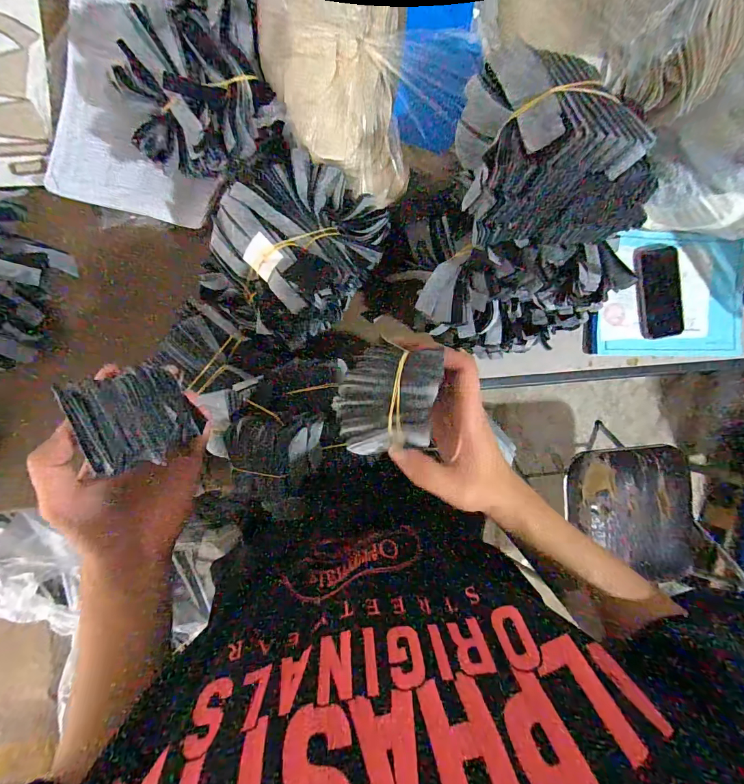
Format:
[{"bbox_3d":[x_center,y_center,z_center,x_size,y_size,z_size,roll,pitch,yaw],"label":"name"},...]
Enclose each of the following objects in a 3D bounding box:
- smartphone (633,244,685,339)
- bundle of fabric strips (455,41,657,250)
[{"bbox_3d":[0.495,-0.173,0.660,0.084,0.009,0.155,-10,92,-7],"label":"smartphone"},{"bbox_3d":[0.188,-0.243,0.381,0.181,0.104,0.156,-4,92,-7],"label":"bundle of fabric strips"}]

